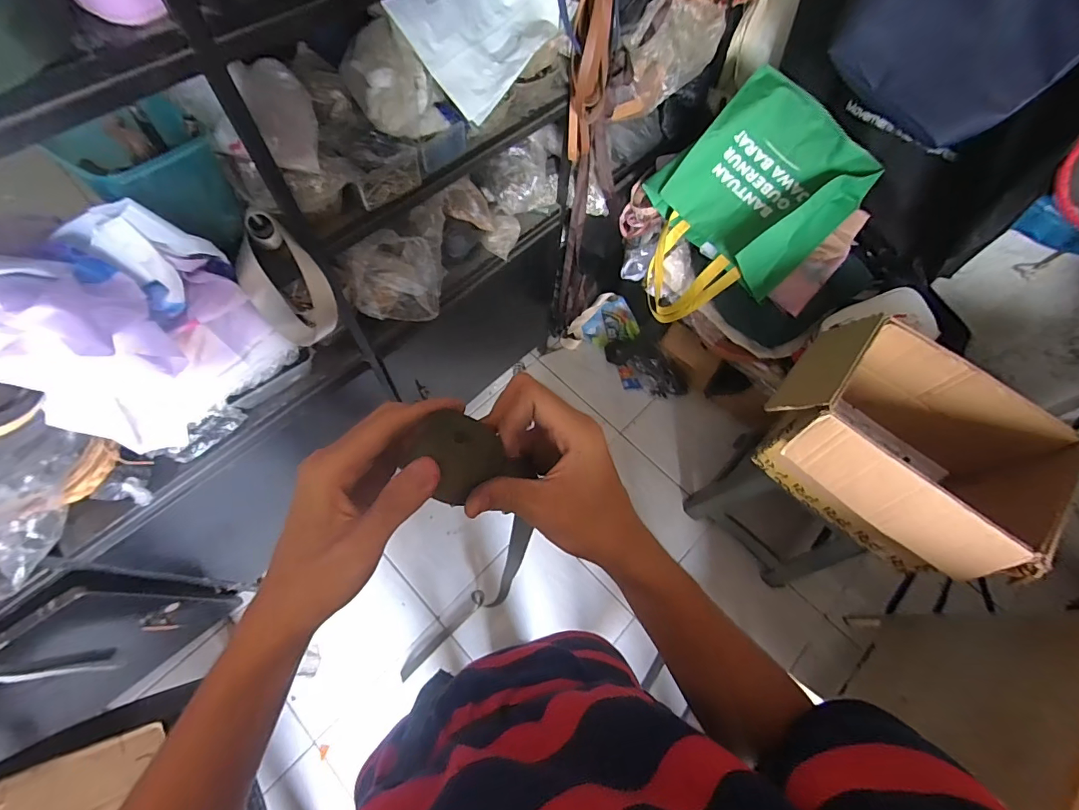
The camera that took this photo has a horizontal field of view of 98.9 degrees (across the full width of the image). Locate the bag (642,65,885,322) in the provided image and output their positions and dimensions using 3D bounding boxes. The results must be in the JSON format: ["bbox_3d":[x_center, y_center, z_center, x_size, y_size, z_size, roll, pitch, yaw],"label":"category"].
[{"bbox_3d":[0.458,-0.447,1.127,0.386,0.543,0.100,48,34,-6],"label":"bag"}]

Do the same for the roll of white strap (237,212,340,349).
[{"bbox_3d":[-0.365,-0.174,0.657,0.099,0.182,0.079,-39,35,-19],"label":"roll of white strap"}]

